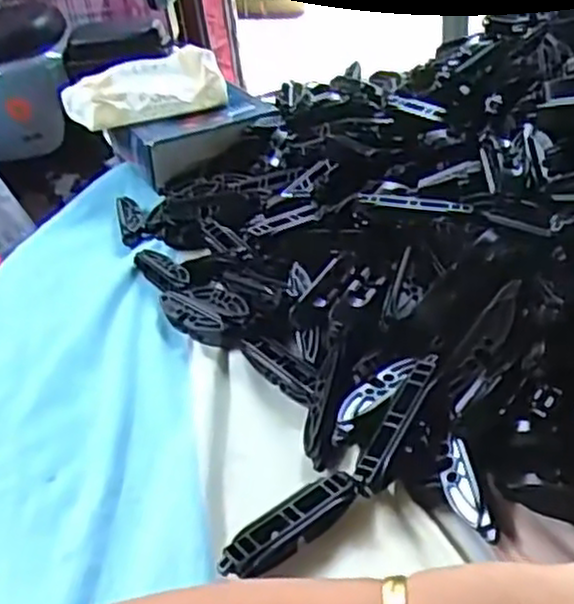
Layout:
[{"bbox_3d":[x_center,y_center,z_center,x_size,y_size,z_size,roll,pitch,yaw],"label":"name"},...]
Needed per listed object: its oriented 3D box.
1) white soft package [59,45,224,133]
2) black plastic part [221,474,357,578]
[{"bbox_3d":[-0.139,-0.211,0.752,0.143,0.039,0.094,-24,39,-25],"label":"white soft package"},{"bbox_3d":[0.001,0.111,0.372,0.078,0.019,0.018,-29,41,-31],"label":"black plastic part"}]

